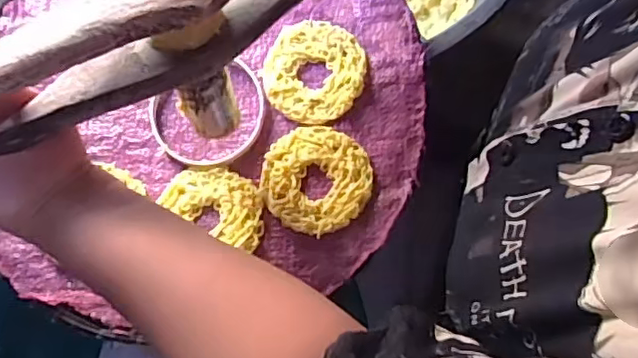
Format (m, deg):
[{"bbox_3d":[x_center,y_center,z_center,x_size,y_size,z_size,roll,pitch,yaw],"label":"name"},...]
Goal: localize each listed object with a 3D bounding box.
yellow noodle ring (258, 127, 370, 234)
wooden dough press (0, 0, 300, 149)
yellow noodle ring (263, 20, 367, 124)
[{"bbox_3d":[-0.003,-0.001,0.439,0.079,0.009,0.077,-1,74,2],"label":"yellow noodle ring"},{"bbox_3d":[-0.071,-0.085,0.360,0.282,0.103,0.063,-33,76,-17],"label":"wooden dough press"},{"bbox_3d":[-0.003,-0.083,0.460,0.075,0.006,0.080,-1,74,2],"label":"yellow noodle ring"}]

